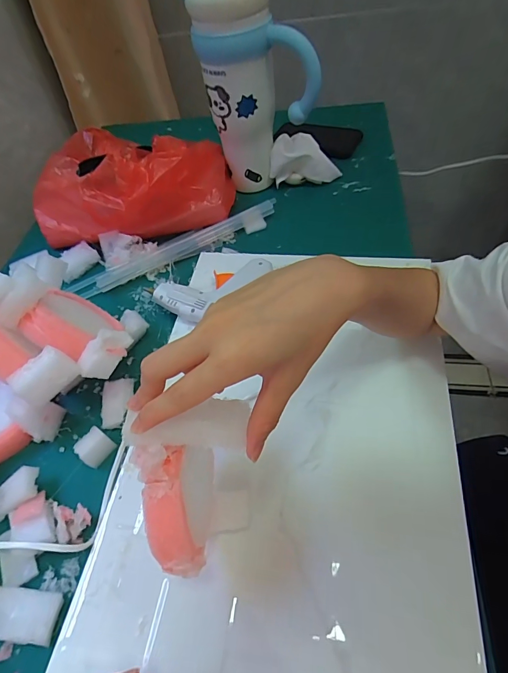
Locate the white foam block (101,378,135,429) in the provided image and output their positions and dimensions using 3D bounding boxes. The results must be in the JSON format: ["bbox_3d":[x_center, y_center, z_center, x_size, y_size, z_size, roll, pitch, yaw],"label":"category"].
[{"bbox_3d":[-0.147,0.069,0.400,0.028,0.010,0.055,-6,53,5],"label":"white foam block"}]

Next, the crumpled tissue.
[{"bbox_3d":[0.081,-0.271,0.587,0.107,0.062,0.044,4,55,11],"label":"crumpled tissue"}]

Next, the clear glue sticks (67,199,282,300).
[{"bbox_3d":[-0.108,-0.129,0.529,0.309,0.019,0.039,-26,54,-11],"label":"clear glue sticks"}]

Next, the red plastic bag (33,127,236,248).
[{"bbox_3d":[-0.178,-0.231,0.552,0.274,0.120,0.193,5,55,12],"label":"red plastic bag"}]

